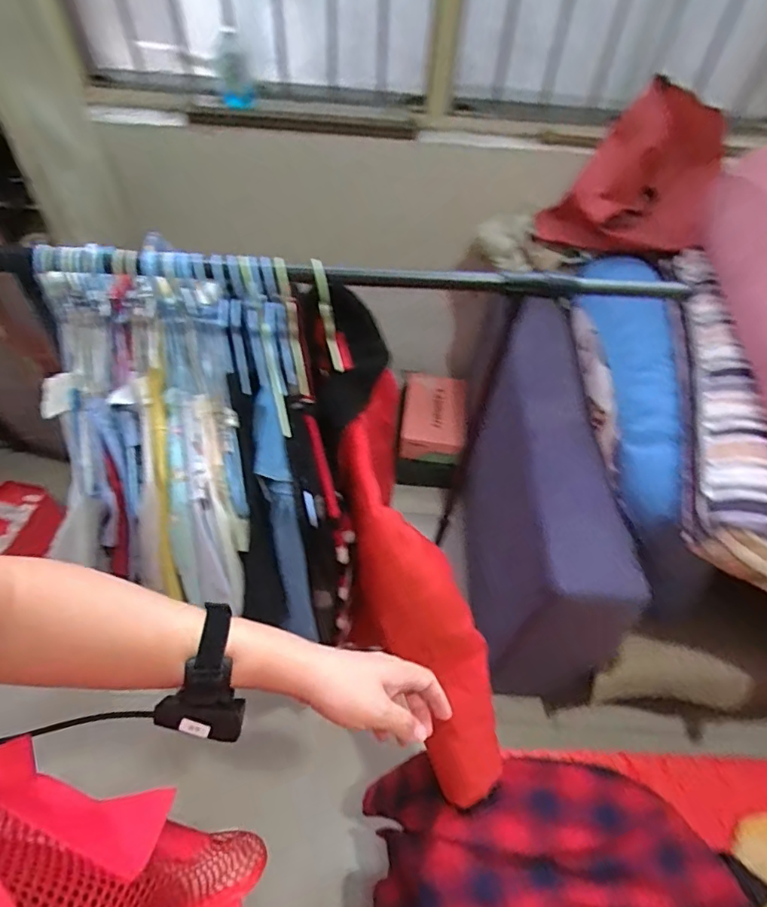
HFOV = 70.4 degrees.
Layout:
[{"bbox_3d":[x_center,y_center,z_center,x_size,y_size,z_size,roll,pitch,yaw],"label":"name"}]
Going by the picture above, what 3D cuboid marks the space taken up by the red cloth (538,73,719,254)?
[{"bbox_3d":[0.600,-0.640,1.227,0.466,0.248,0.236,-35,62,-25],"label":"red cloth"}]

